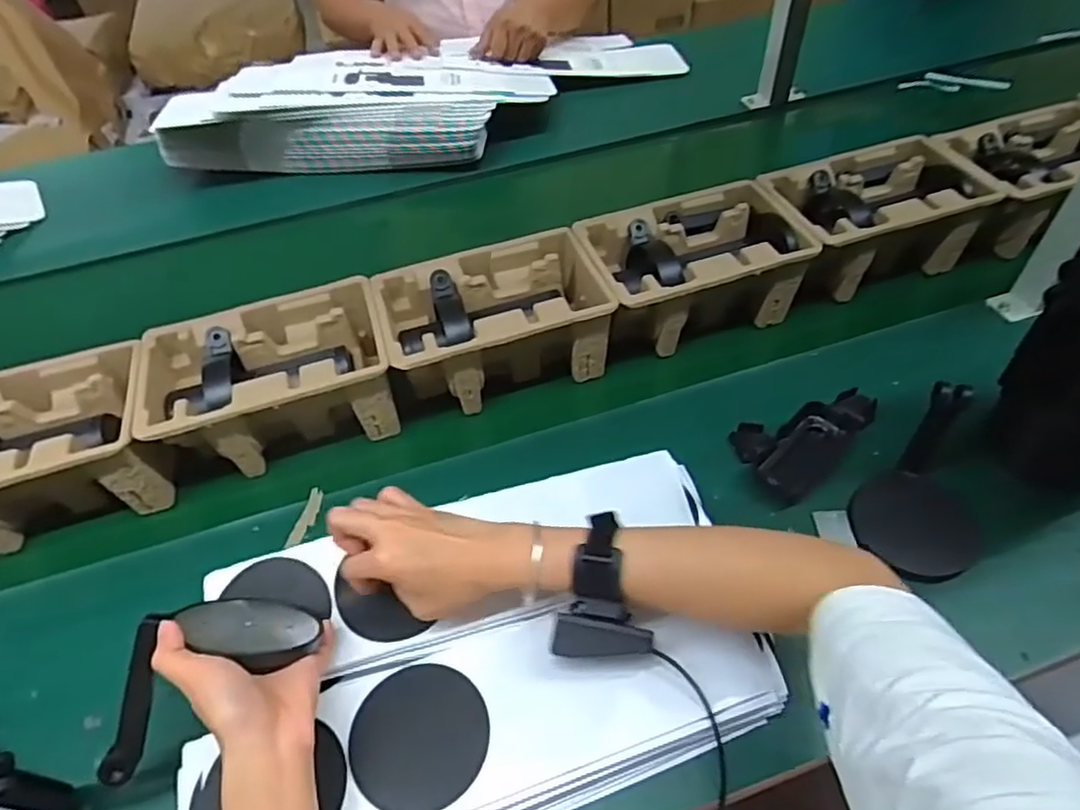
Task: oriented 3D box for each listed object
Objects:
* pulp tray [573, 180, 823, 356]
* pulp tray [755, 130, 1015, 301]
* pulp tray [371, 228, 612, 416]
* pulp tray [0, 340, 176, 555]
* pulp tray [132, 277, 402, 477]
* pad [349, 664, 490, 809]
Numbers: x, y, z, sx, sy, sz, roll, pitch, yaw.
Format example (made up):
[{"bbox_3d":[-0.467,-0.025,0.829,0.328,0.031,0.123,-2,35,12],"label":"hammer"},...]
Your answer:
[{"bbox_3d":[0.161,-0.143,0.729,0.221,0.114,0.145,-16,52,-12],"label":"pulp tray"},{"bbox_3d":[0.371,-0.209,0.762,0.224,0.109,0.150,-14,52,-11],"label":"pulp tray"},{"bbox_3d":[-0.049,-0.080,0.693,0.221,0.115,0.144,-16,52,-12],"label":"pulp tray"},{"bbox_3d":[-0.476,0.044,0.612,0.232,0.092,0.144,-17,52,-13],"label":"pulp tray"},{"bbox_3d":[-0.262,-0.019,0.661,0.225,0.116,0.145,-15,52,-11],"label":"pulp tray"},{"bbox_3d":[-0.082,0.228,0.452,0.091,0.006,0.088,0,63,0],"label":"pad"}]

